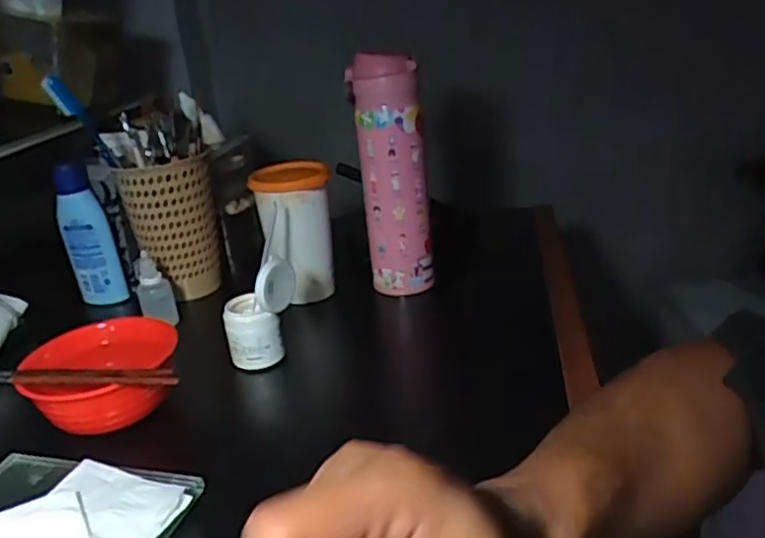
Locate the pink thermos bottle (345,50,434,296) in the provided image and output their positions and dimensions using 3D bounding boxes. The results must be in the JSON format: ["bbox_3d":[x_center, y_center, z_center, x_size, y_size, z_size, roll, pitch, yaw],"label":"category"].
[{"bbox_3d":[0.009,-0.081,0.615,0.066,0.220,0.062,-4,23,2],"label":"pink thermos bottle"}]

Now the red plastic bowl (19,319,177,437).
[{"bbox_3d":[-0.207,0.078,0.493,0.101,0.049,0.101,-4,23,2],"label":"red plastic bowl"}]

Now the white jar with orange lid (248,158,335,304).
[{"bbox_3d":[-0.082,-0.033,0.642,0.072,0.125,0.080,-10,23,-12],"label":"white jar with orange lid"}]

